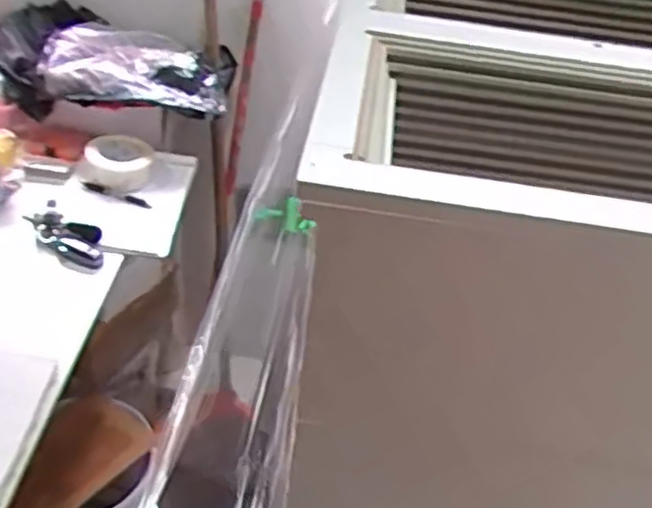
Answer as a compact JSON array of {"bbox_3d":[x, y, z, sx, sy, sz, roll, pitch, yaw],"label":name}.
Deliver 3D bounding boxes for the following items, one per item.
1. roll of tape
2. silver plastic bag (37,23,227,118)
[{"bbox_3d":[-0.402,-0.184,1.413,0.130,0.051,0.148,6,38,-1],"label":"roll of tape"},{"bbox_3d":[-0.386,-0.371,1.437,0.366,0.112,0.149,3,38,-6],"label":"silver plastic bag"}]

